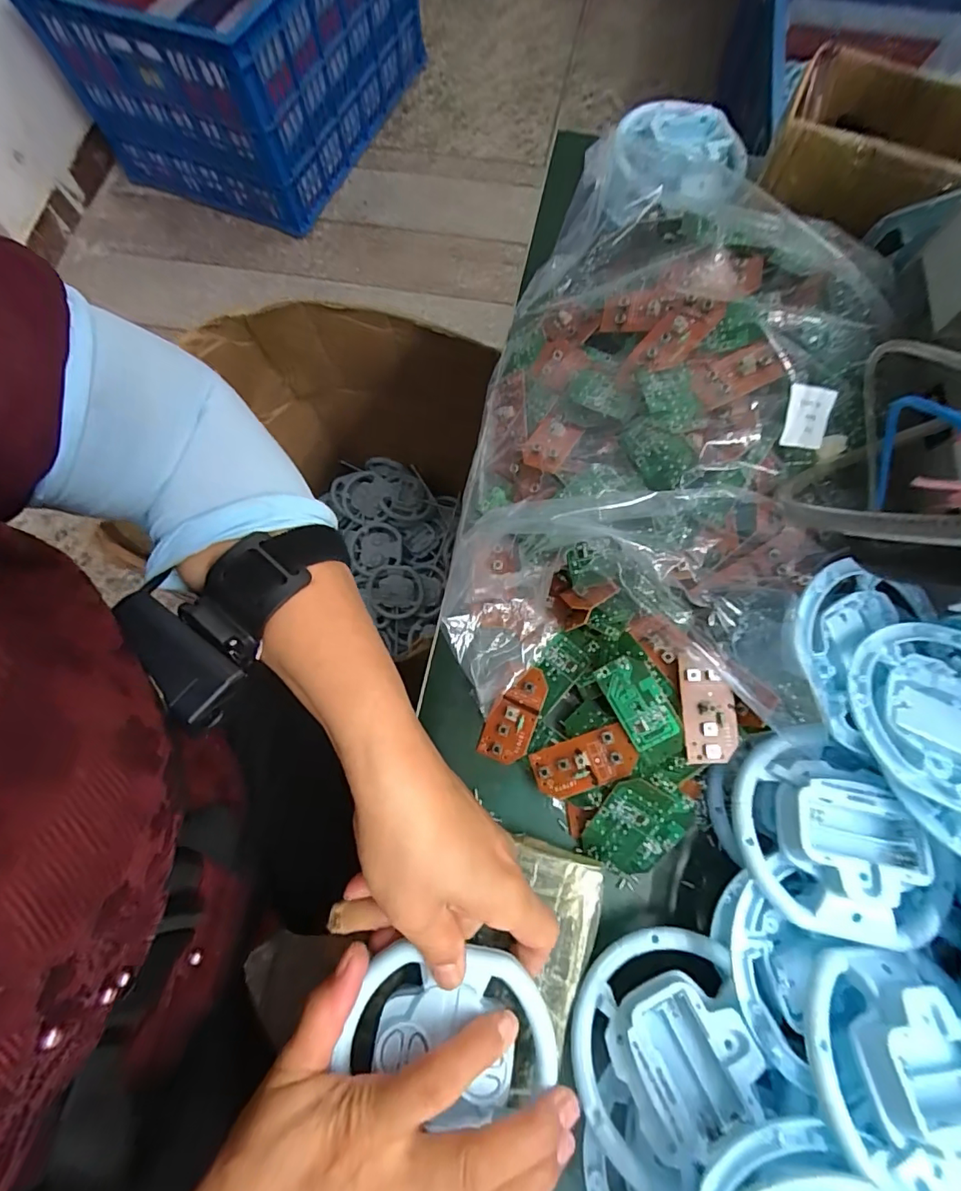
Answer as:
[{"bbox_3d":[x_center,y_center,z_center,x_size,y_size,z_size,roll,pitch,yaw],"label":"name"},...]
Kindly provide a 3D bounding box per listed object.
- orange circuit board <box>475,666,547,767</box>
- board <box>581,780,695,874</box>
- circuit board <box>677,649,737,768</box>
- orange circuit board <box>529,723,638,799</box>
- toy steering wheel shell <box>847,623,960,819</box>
[{"bbox_3d":[0.020,0.073,0.319,0.029,0.012,0.058,19,75,6],"label":"orange circuit board"},{"bbox_3d":[0.089,0.133,0.292,0.046,0.009,0.056,28,107,-4],"label":"board"},{"bbox_3d":[0.129,0.062,0.290,0.028,0.008,0.061,-1,74,1],"label":"circuit board"},{"bbox_3d":[0.060,0.098,0.301,0.058,0.006,0.028,-22,74,9],"label":"orange circuit board"},{"bbox_3d":[0.238,0.061,0.253,0.100,0.029,0.095,0,74,1],"label":"toy steering wheel shell"}]

